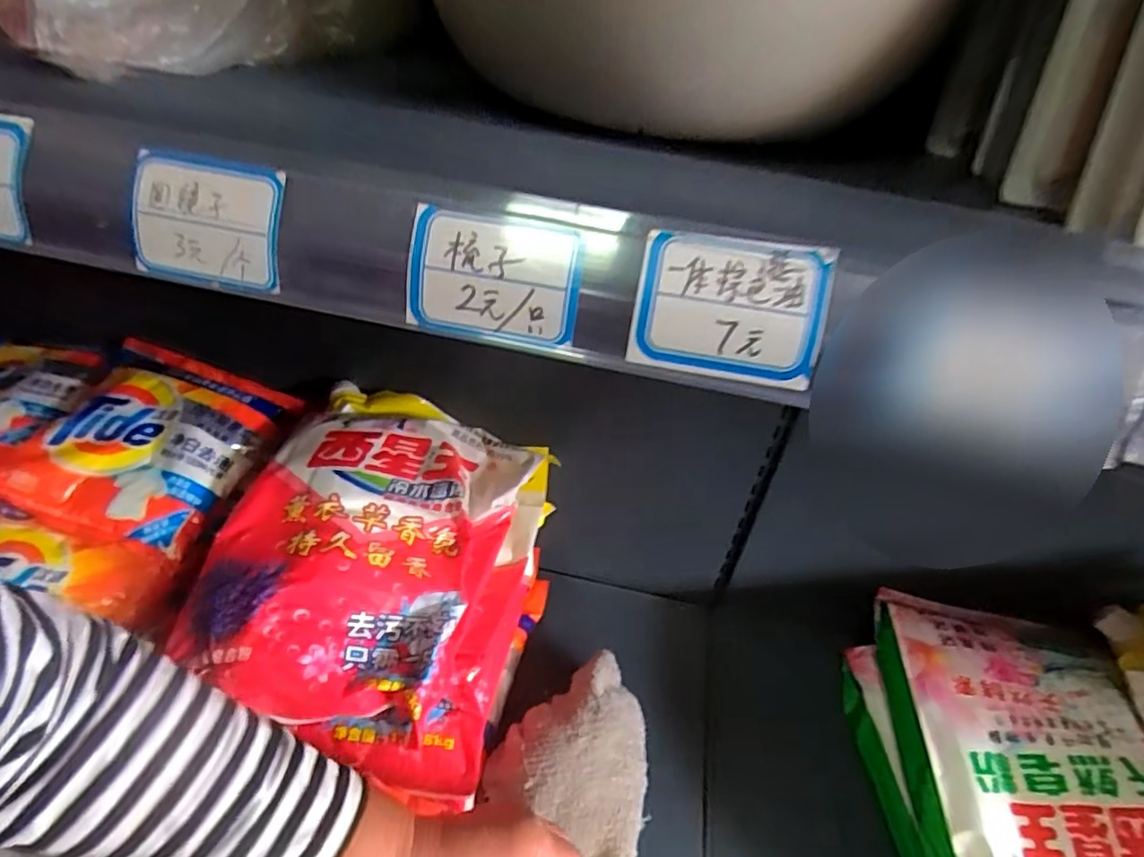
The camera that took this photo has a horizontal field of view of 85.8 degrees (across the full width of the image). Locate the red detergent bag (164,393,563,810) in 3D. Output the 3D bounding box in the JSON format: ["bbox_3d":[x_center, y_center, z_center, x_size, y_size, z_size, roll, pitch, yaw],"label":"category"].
[{"bbox_3d":[-0.163,0.110,0.533,0.242,0.109,0.323,11,37,4],"label":"red detergent bag"}]

